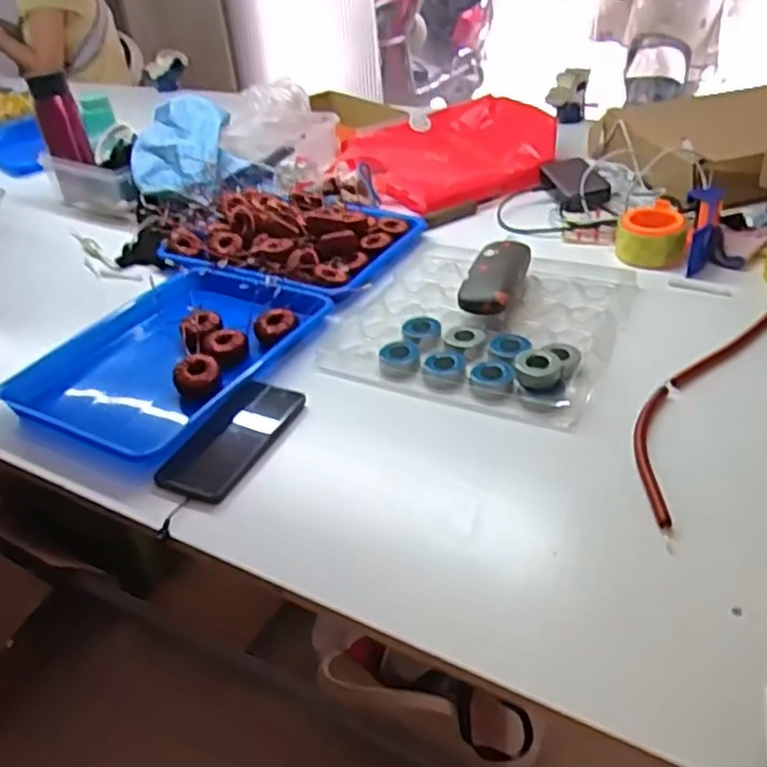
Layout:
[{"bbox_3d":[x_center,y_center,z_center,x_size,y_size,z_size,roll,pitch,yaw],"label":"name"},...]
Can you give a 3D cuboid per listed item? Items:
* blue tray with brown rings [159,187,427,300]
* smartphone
[{"bbox_3d":[-0.139,-0.229,1.019,0.341,0.049,0.286,12,39,23],"label":"blue tray with brown rings"},{"bbox_3d":[-0.147,0.050,0.701,0.076,0.015,0.165,12,40,23],"label":"smartphone"}]

